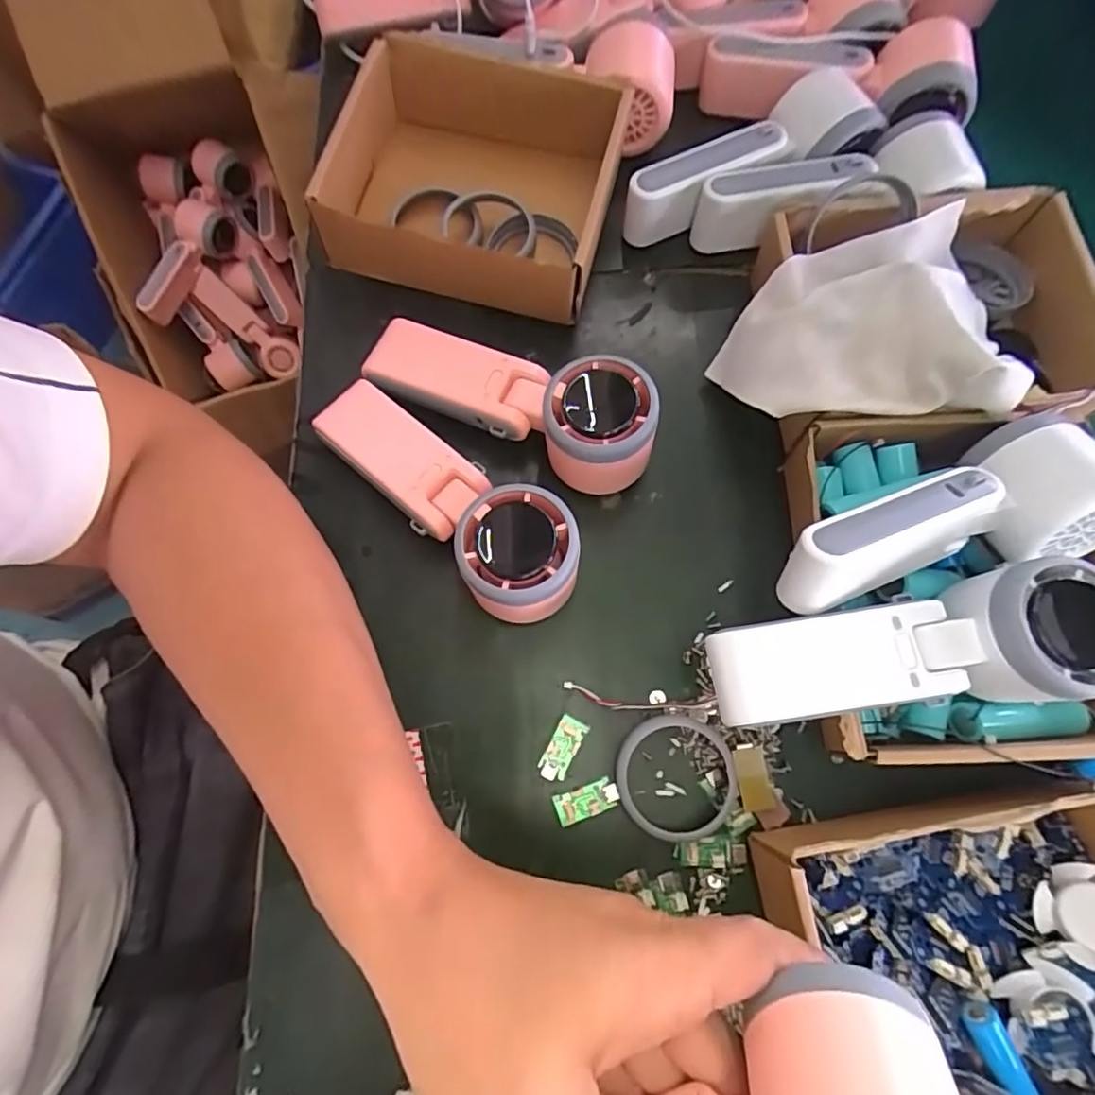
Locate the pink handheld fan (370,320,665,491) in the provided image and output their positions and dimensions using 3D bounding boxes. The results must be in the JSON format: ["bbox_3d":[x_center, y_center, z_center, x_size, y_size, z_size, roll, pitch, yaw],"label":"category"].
[{"bbox_3d":[-0.020,-0.087,0.328,0.165,0.056,0.057,28,75,6],"label":"pink handheld fan"}]

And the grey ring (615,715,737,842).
[{"bbox_3d":[0.063,0.114,0.293,0.058,0.008,0.057,-3,75,9],"label":"grey ring"}]

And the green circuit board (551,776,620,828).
[{"bbox_3d":[0.020,0.127,0.293,0.032,0.004,0.015,-19,76,-7],"label":"green circuit board"}]

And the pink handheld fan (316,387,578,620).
[{"bbox_3d":[-0.051,-0.030,0.309,0.058,0.050,0.166,-42,79,-12],"label":"pink handheld fan"}]

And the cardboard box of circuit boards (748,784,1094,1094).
[{"bbox_3d":[0.195,0.185,0.256,0.163,0.052,0.138,-7,74,-4],"label":"cardboard box of circuit boards"}]

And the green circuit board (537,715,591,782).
[{"bbox_3d":[0.008,0.103,0.301,0.015,0.004,0.032,28,75,6],"label":"green circuit board"}]

